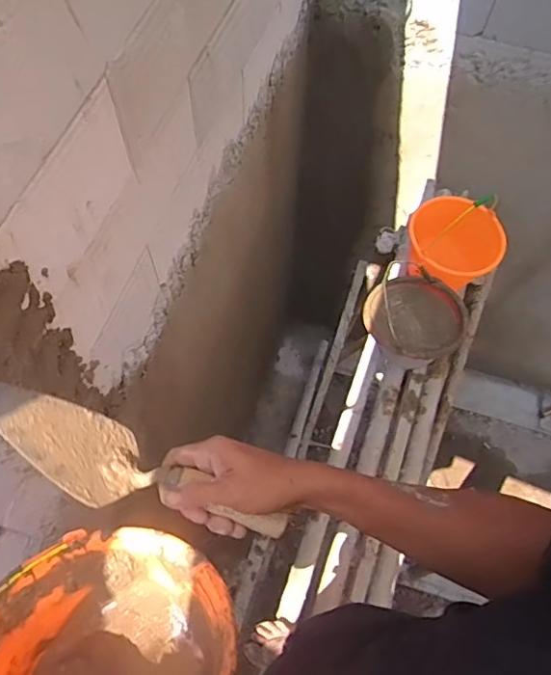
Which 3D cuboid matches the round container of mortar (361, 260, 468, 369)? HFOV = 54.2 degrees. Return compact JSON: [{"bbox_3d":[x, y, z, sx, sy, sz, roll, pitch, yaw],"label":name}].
[{"bbox_3d":[0.409,-0.046,1.613,0.235,0.212,0.281,-39,69,-18],"label":"round container of mortar"}]

